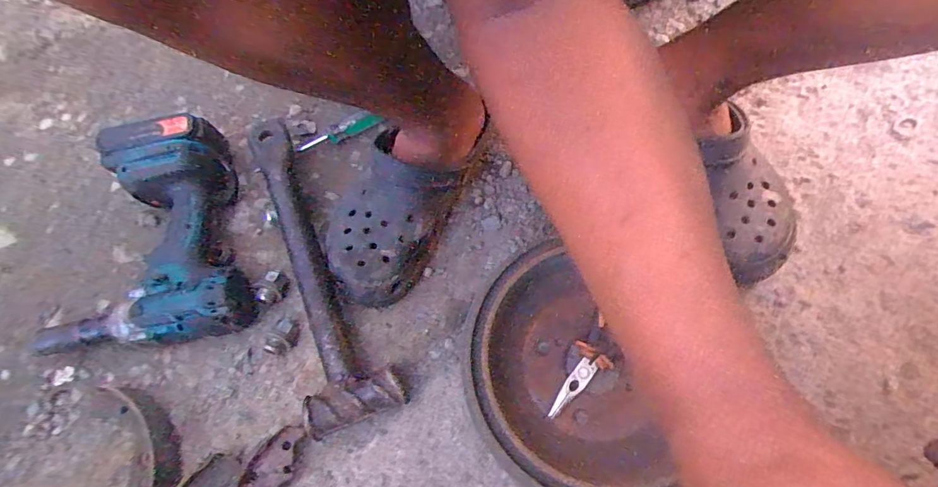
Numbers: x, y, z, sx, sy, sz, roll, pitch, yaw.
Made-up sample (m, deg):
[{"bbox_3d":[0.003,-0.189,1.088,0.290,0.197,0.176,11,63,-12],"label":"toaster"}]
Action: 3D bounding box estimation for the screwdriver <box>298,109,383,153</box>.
[{"bbox_3d":[-0.157,-0.136,0.580,0.104,0.015,0.022,-32,72,-9],"label":"screwdriver"}]

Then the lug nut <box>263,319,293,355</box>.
[{"bbox_3d":[-0.193,0.096,0.490,0.020,0.019,0.036,12,71,7],"label":"lug nut"}]

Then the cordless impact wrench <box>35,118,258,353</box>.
[{"bbox_3d":[-0.350,-0.003,0.499,0.222,0.075,0.239,-17,70,-4],"label":"cordless impact wrench"}]

